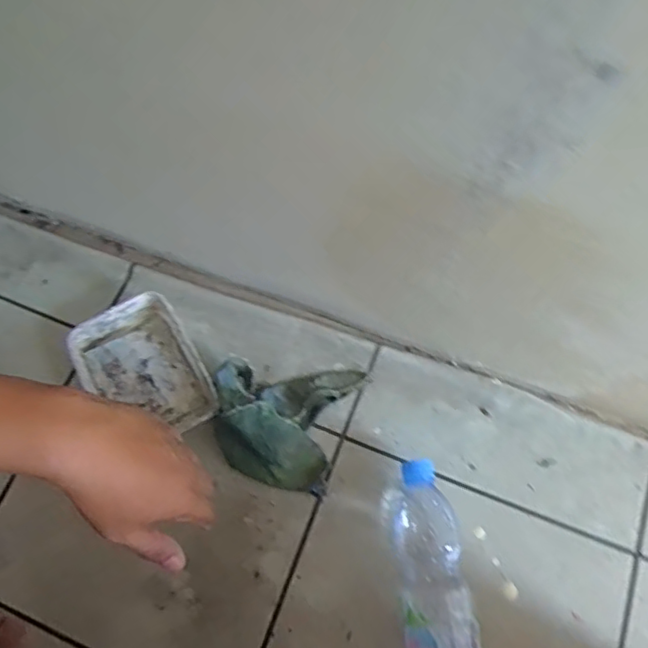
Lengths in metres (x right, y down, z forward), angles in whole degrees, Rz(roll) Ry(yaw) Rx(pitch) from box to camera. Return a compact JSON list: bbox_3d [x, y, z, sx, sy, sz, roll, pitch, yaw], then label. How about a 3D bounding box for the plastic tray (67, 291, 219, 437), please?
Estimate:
[{"bbox_3d":[-0.202,0.054,0.670,0.118,0.034,0.165,-28,68,-11],"label":"plastic tray"}]

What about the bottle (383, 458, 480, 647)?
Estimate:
[{"bbox_3d":[0.101,0.249,0.563,0.067,0.066,0.237,-6,66,-1],"label":"bottle"}]

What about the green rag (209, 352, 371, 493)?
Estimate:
[{"bbox_3d":[-0.045,0.098,0.644,0.154,0.038,0.139,10,66,6],"label":"green rag"}]

